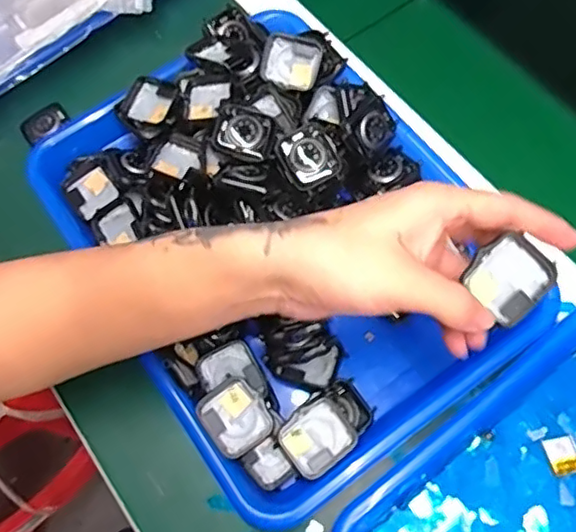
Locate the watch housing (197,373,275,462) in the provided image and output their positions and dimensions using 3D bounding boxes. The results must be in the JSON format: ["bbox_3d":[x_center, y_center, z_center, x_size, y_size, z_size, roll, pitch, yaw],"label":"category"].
[{"bbox_3d":[-0.032,0.094,0.374,0.038,0.007,0.043,-35,70,-9],"label":"watch housing"}]

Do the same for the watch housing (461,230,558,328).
[{"bbox_3d":[0.114,0.006,0.312,0.040,0.014,0.037,-39,75,-14],"label":"watch housing"}]

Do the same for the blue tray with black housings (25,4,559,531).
[{"bbox_3d":[-0.010,-0.035,0.428,0.253,0.059,0.344,-35,70,-9],"label":"blue tray with black housings"}]

